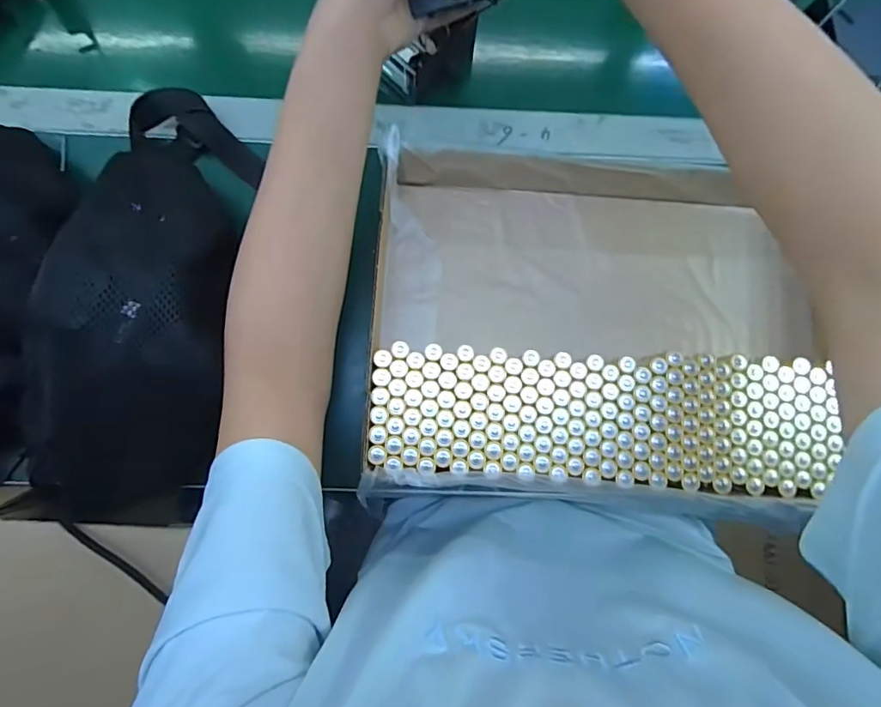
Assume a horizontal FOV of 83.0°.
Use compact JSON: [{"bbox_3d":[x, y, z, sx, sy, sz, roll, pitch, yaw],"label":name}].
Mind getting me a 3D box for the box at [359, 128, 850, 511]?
[{"bbox_3d":[0.127,-0.022,0.398,0.359,0.061,0.269,2,80,-1],"label":"box"}]

